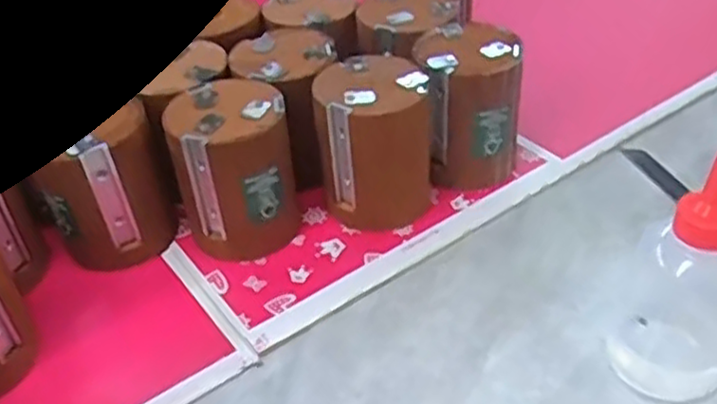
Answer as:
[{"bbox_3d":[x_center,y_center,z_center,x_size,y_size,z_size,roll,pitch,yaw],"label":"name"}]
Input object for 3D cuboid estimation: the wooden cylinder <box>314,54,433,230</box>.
[{"bbox_3d":[0.012,-0.041,0.518,0.076,0.102,0.074,-1,40,4],"label":"wooden cylinder"}]

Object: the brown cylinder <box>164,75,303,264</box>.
[{"bbox_3d":[-0.082,-0.023,0.502,0.074,0.105,0.076,-11,40,-8],"label":"brown cylinder"}]

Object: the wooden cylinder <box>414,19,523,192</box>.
[{"bbox_3d":[0.081,-0.069,0.545,0.068,0.104,0.076,-2,40,3],"label":"wooden cylinder"}]

